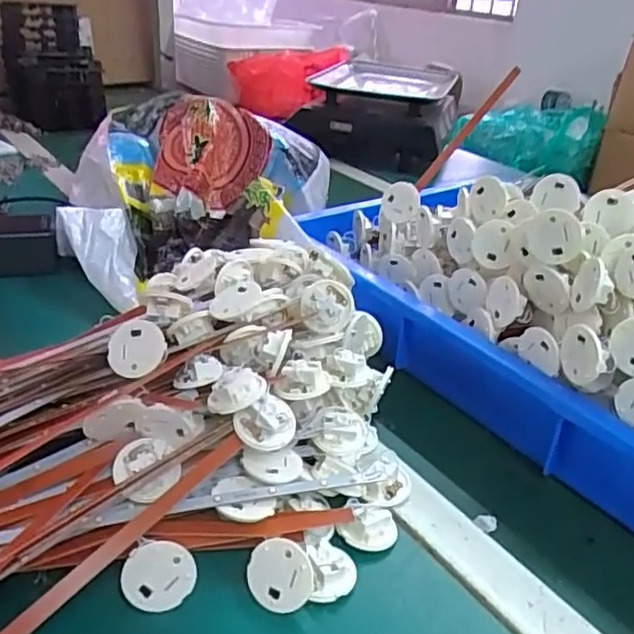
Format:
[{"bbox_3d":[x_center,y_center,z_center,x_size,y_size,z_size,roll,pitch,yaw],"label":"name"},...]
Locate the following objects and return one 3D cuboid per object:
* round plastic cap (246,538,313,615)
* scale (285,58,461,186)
[{"bbox_3d":[-0.021,0.144,0.358,0.038,0.038,0.005,38,4,17],"label":"round plastic cap"},{"bbox_3d":[0.119,-0.392,1.244,0.258,0.136,0.353,10,29,8],"label":"scale"}]

